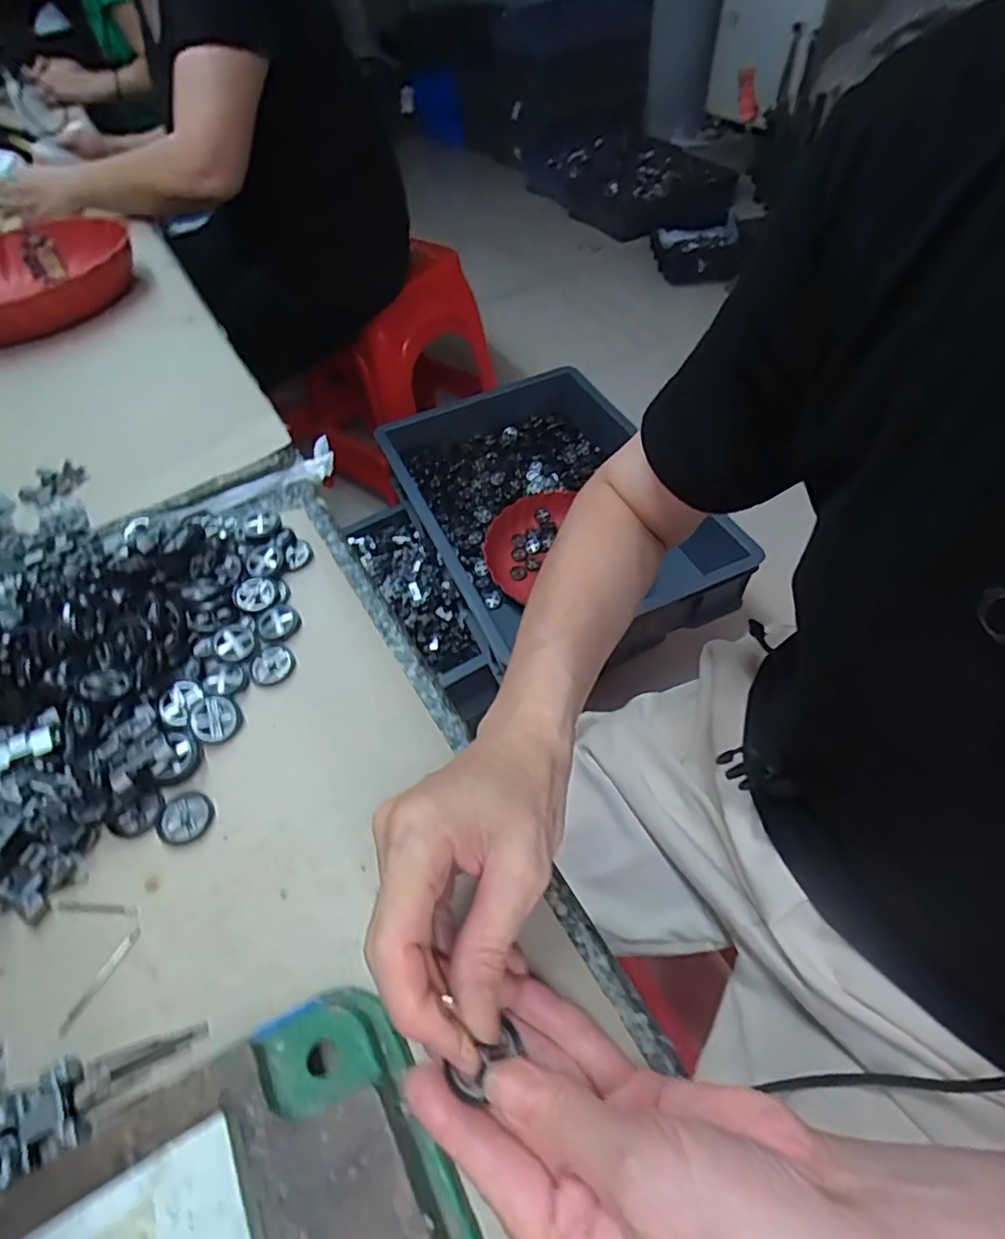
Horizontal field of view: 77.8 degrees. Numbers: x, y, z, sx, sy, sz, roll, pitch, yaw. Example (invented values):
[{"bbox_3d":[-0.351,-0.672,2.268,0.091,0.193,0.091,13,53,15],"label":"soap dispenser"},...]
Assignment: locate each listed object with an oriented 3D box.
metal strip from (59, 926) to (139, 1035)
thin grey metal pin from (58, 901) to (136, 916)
[{"bbox_3d":[-0.180,0.161,0.279,0.005,0.004,0.044,19,55,20],"label":"metal strip"},{"bbox_3d":[-0.195,0.139,0.299,0.040,0.004,0.004,1,48,7],"label":"thin grey metal pin"}]

